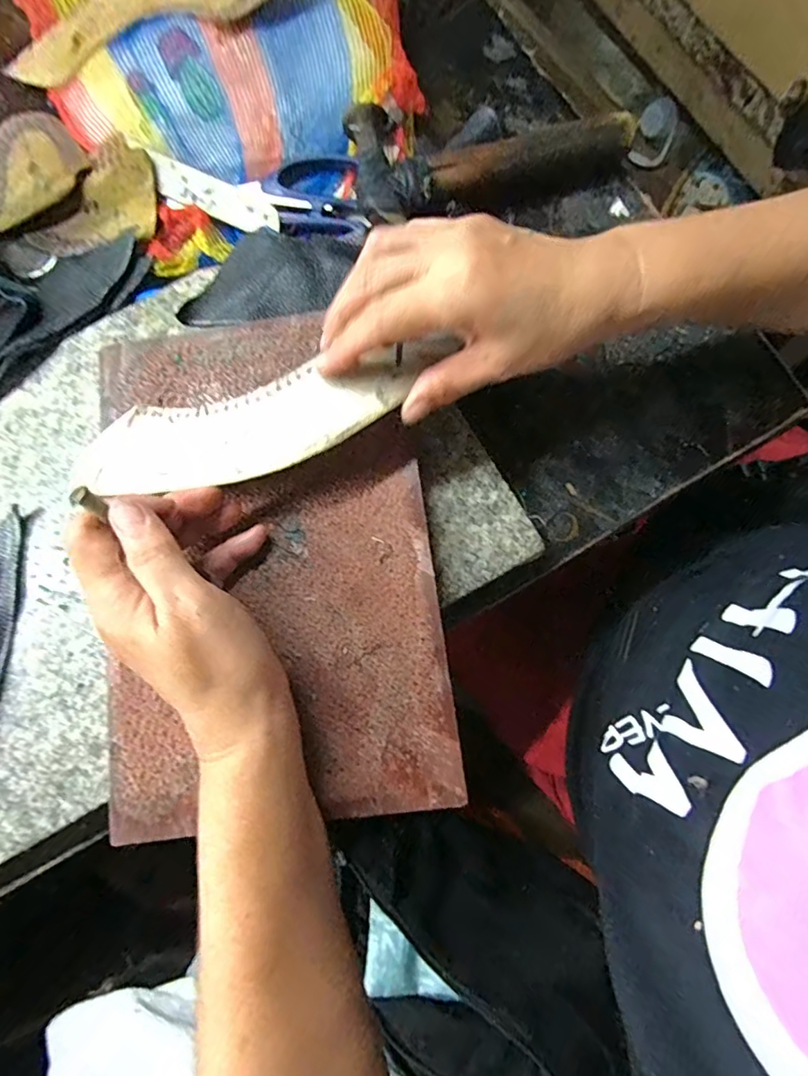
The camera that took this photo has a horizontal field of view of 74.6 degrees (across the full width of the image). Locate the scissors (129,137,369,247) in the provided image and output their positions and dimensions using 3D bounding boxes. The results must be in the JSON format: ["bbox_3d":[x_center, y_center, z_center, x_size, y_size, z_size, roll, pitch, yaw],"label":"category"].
[{"bbox_3d":[-0.100,-0.241,0.362,0.161,0.016,0.065,12,80,5],"label":"scissors"}]

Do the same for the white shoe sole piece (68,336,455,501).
[{"bbox_3d":[-0.078,-0.059,0.283,0.208,0.021,0.058,-14,78,8],"label":"white shoe sole piece"}]

